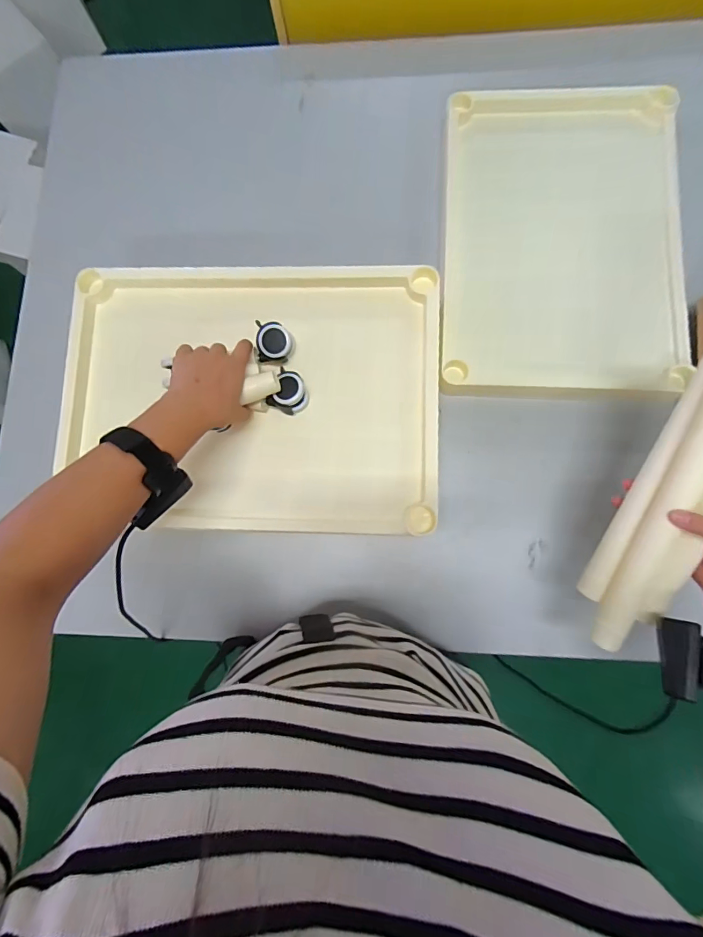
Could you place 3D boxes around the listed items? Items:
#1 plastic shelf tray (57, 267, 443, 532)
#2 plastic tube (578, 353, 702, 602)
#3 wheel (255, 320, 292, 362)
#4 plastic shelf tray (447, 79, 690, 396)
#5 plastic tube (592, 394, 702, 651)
[{"bbox_3d":[-0.130,-0.100,0.551,0.467,0.039,0.351,1,81,4],"label":"plastic shelf tray"},{"bbox_3d":[0.307,-0.001,0.428,0.023,0.029,0.310,20,108,6],"label":"plastic tube"},{"bbox_3d":[-0.097,-0.160,0.538,0.045,0.034,0.048,-1,81,3],"label":"wheel"},{"bbox_3d":[0.304,-0.344,0.629,0.326,0.037,0.474,3,81,4],"label":"plastic shelf tray"},{"bbox_3d":[0.309,0.042,0.415,0.029,0.026,0.308,16,107,6],"label":"plastic tube"}]

